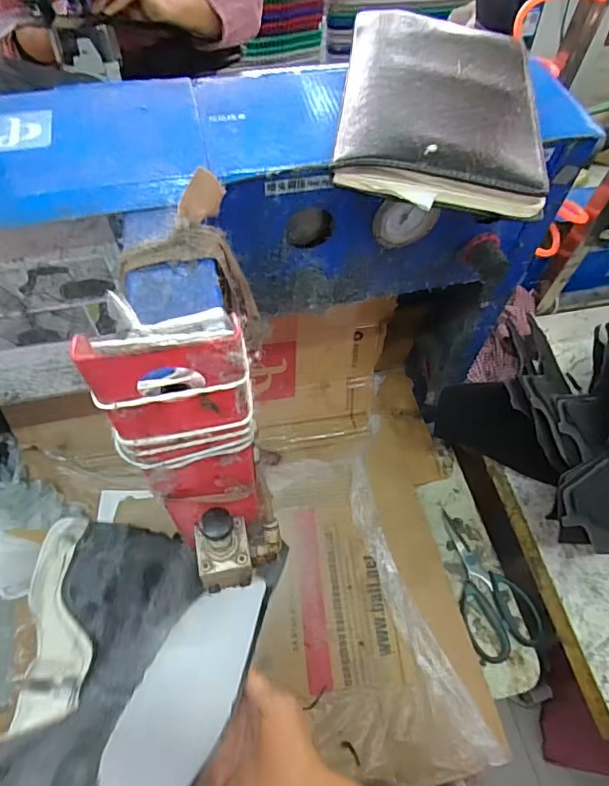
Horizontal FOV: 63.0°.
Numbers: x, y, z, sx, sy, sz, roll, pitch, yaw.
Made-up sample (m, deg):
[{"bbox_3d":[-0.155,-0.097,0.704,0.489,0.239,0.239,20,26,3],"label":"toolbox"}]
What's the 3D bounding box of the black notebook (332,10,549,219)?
[{"bbox_3d":[0.100,-0.216,0.370,0.139,0.028,0.198,7,59,2],"label":"black notebook"}]

